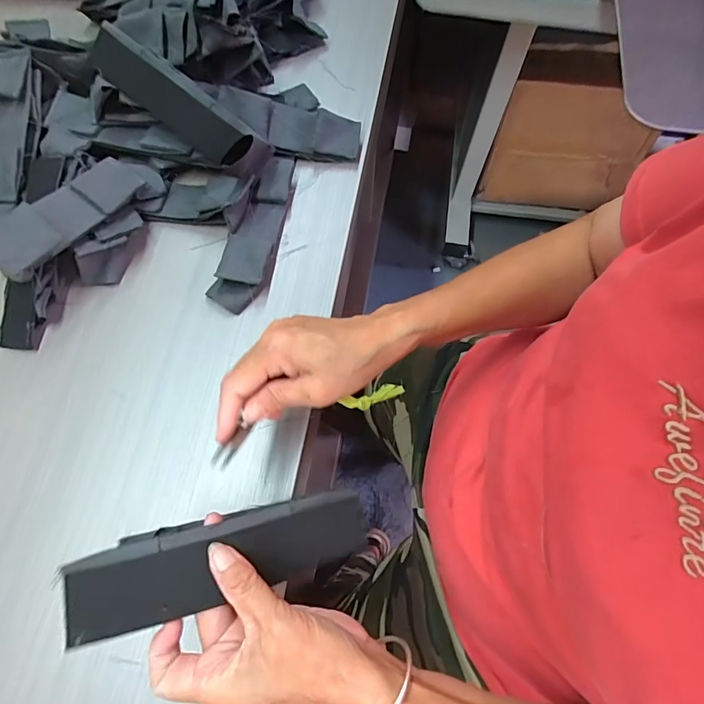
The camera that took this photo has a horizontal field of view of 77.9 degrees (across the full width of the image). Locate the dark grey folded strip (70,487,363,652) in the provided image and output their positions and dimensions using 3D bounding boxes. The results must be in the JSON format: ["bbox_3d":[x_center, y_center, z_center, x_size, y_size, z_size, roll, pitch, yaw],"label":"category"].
[{"bbox_3d":[-0.073,0.124,0.270,0.180,0.024,0.047,-6,68,-25],"label":"dark grey folded strip"}]

